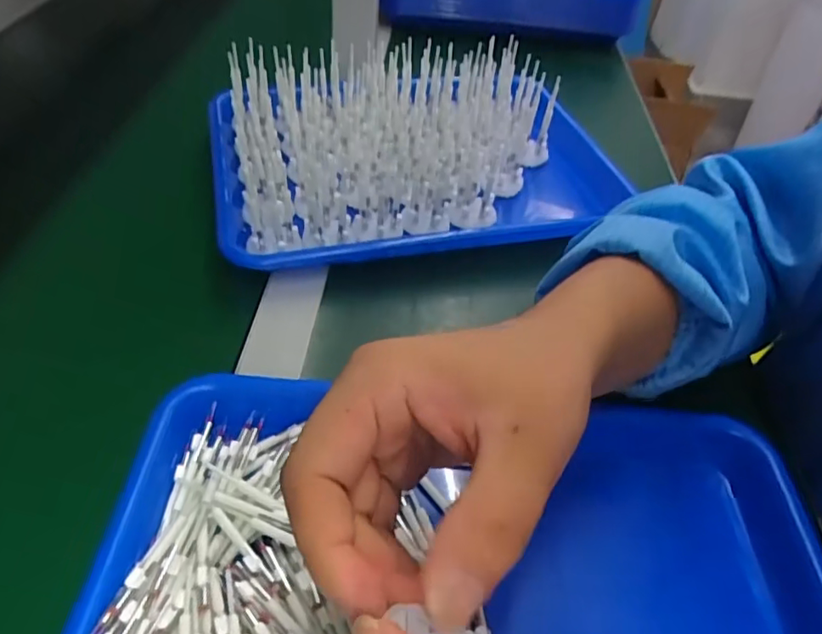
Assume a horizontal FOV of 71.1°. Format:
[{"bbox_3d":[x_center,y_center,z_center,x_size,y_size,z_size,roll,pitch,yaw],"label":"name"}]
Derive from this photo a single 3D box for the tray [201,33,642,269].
[{"bbox_3d":[0.011,-0.152,0.483,0.339,0.080,0.222,-10,49,-16],"label":"tray"}]

